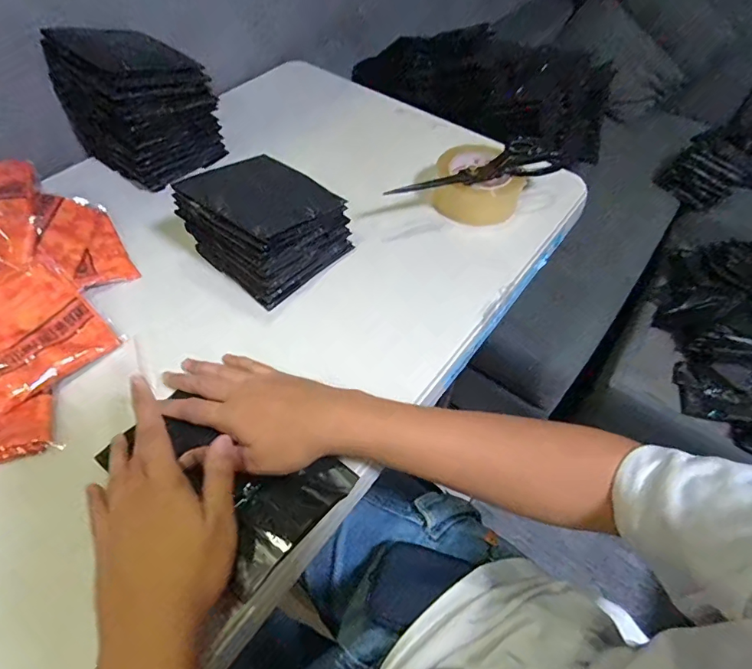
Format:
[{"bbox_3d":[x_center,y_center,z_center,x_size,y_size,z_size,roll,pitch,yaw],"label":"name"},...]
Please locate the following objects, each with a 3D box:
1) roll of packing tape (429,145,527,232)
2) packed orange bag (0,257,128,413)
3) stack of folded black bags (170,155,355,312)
[{"bbox_3d":[0.138,-0.196,0.624,0.116,0.059,0.119,2,53,-2],"label":"roll of packing tape"},{"bbox_3d":[-0.347,-0.003,0.458,0.122,0.018,0.125,45,62,0],"label":"packed orange bag"},{"bbox_3d":[-0.124,-0.129,0.528,0.130,0.103,0.141,36,59,21],"label":"stack of folded black bags"}]

